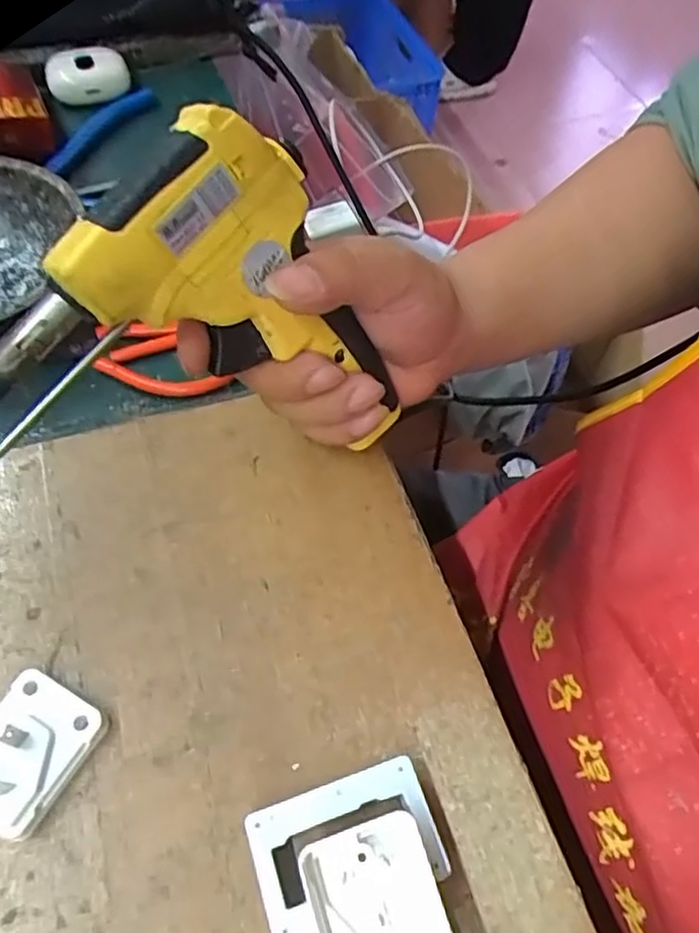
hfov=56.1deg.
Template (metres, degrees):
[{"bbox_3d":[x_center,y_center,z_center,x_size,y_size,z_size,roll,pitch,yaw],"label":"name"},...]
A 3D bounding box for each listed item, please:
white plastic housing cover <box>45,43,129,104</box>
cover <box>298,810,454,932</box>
[{"bbox_3d":[-0.180,-0.269,0.448,0.054,0.023,0.043,-17,61,-13],"label":"white plastic housing cover"},{"bbox_3d":[0.009,0.136,0.201,0.039,0.008,0.047,-19,57,-4],"label":"cover"}]

